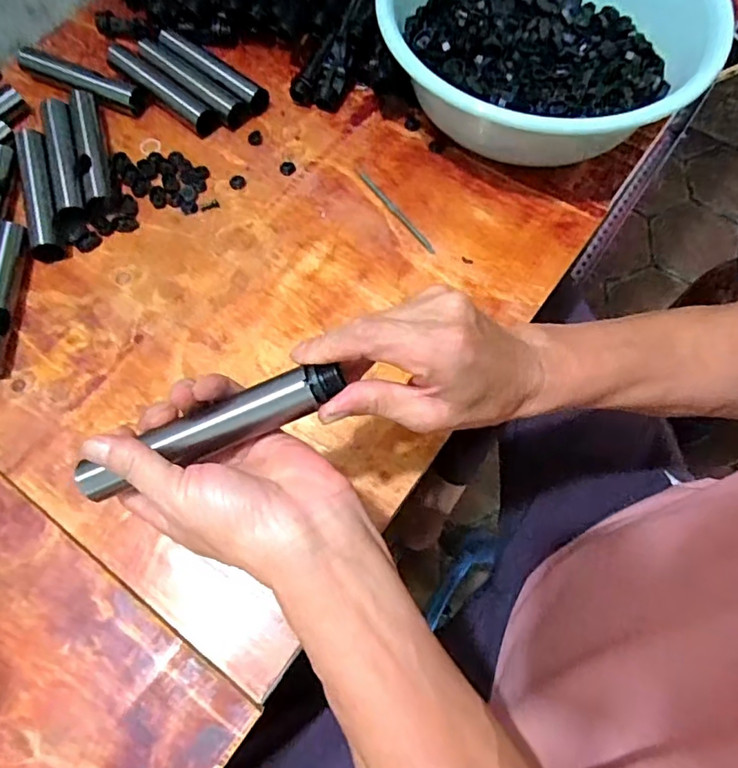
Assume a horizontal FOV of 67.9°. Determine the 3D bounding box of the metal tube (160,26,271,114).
[{"bbox_3d":[-0.161,-0.322,0.562,0.143,0.024,0.026,40,72,15],"label":"metal tube"}]

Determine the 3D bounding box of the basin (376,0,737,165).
[{"bbox_3d":[0.163,-0.314,0.517,0.282,0.117,0.282,0,67,0],"label":"basin"}]

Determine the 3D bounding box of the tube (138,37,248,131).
[{"bbox_3d":[-0.181,-0.305,0.552,0.142,0.020,0.023,38,72,15],"label":"tube"}]

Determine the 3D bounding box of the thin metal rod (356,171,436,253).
[{"bbox_3d":[0.024,-0.159,0.503,0.008,0.005,0.111,-35,71,-14],"label":"thin metal rod"}]

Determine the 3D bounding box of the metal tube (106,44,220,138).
[{"bbox_3d":[-0.211,-0.294,0.550,0.150,0.021,0.025,39,72,15],"label":"metal tube"}]

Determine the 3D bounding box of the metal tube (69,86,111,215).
[{"bbox_3d":[-0.260,-0.220,0.513,0.025,0.021,0.137,-15,68,-6],"label":"metal tube"}]

